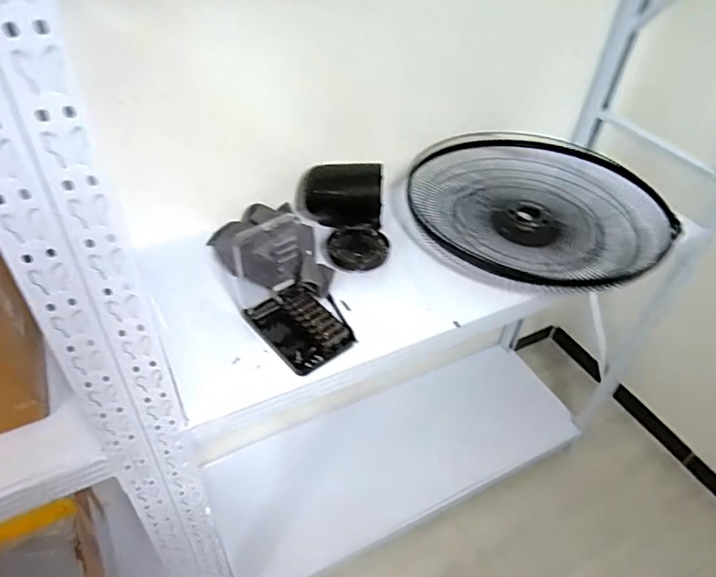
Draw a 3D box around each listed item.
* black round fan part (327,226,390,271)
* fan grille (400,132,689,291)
[{"bbox_3d":[0.002,-0.075,0.957,0.106,0.025,0.099,3,43,-3],"label":"black round fan part"},{"bbox_3d":[0.343,-0.155,1.053,0.483,0.091,0.465,3,43,-3],"label":"fan grille"}]

